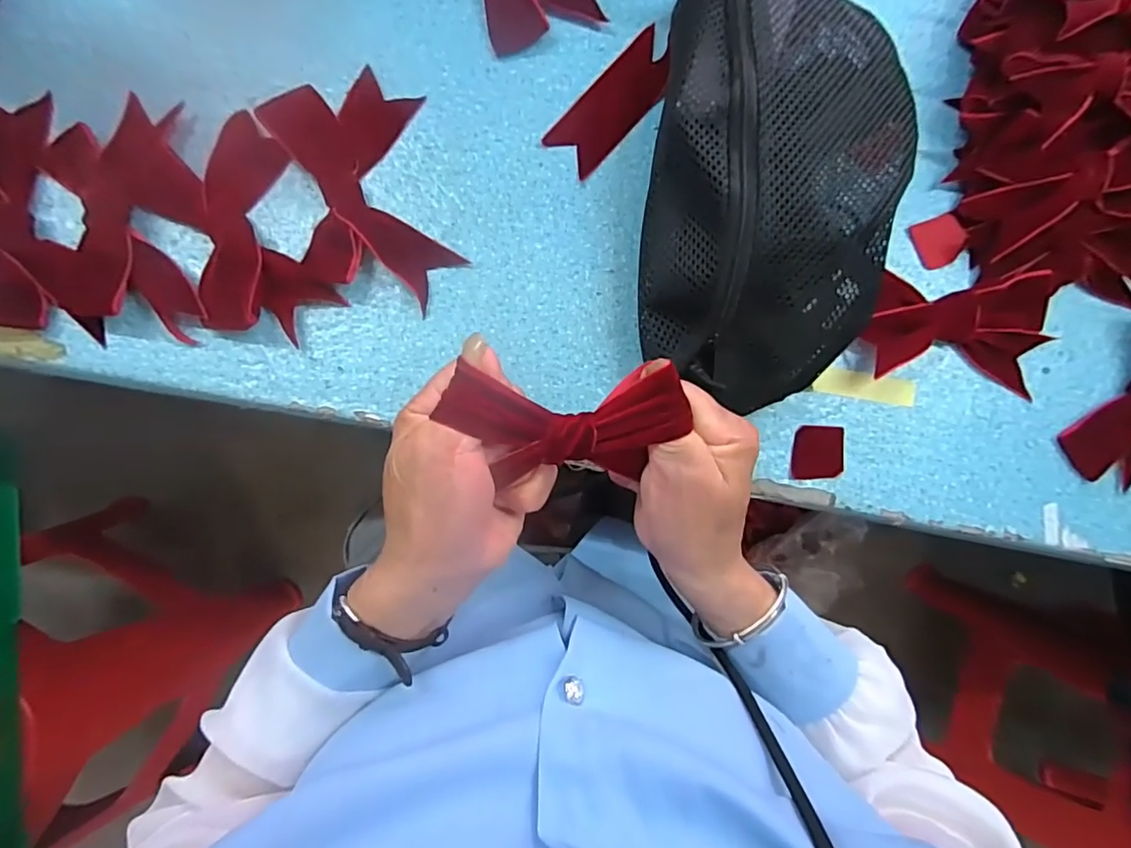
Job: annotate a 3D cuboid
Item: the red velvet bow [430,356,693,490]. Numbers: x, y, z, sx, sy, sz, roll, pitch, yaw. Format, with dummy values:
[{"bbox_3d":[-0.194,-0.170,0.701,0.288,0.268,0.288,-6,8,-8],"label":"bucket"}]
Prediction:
[{"bbox_3d":[0.001,0.000,0.265,0.108,0.023,0.046,0,86,-5],"label":"red velvet bow"}]

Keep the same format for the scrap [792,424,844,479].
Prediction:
[{"bbox_3d":[0.165,0.019,0.375,0.034,0.004,0.034,3,85,-4],"label":"scrap"}]

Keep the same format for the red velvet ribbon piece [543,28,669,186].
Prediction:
[{"bbox_3d":[0.034,-0.212,0.381,0.037,0.004,0.104,41,84,-1],"label":"red velvet ribbon piece"}]

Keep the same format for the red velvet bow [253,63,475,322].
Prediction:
[{"bbox_3d":[-0.124,-0.142,0.353,0.089,0.021,0.143,-17,87,-6],"label":"red velvet bow"}]

